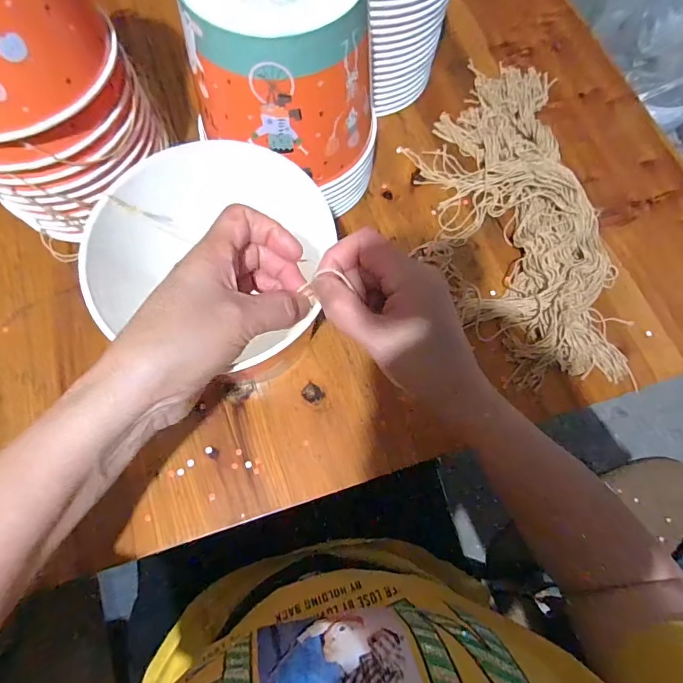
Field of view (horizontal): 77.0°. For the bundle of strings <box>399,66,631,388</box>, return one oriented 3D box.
[{"bbox_3d":[0.174,-0.144,0.444,0.181,0.028,0.369,-3,72,-3],"label":"bundle of strings"}]

